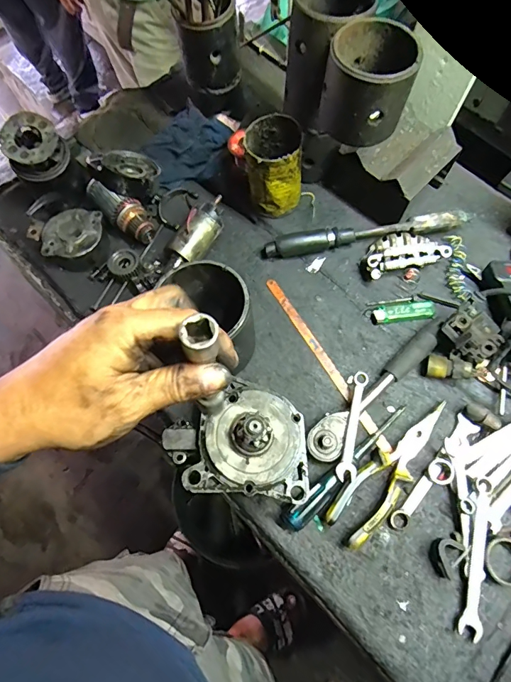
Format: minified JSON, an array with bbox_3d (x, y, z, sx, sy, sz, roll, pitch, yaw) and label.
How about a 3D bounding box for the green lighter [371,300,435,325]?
[{"bbox_3d":[0.195,-0.038,0.538,0.080,0.012,0.025,-4,69,-1],"label":"green lighter"}]

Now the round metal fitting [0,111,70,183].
[{"bbox_3d":[-0.295,-0.256,0.539,0.072,0.049,0.072,0,69,0],"label":"round metal fitting"}]

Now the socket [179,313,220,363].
[{"bbox_3d":[-0.031,-0.002,0.236,0.021,0.024,0.021,-7,69,-3],"label":"socket"}]

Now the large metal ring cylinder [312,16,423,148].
[{"bbox_3d":[0.117,-0.271,0.429,0.092,0.083,0.096,13,69,5],"label":"large metal ring cylinder"}]

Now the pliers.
[{"bbox_3d":[0.158,0.146,0.465,0.191,0.021,0.049,-41,74,-14],"label":"pliers"}]

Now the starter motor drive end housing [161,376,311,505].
[{"bbox_3d":[-0.021,0.091,0.426,0.154,0.068,0.112,6,69,2],"label":"starter motor drive end housing"}]

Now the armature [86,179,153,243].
[{"bbox_3d":[-0.189,-0.187,0.581,0.109,0.038,0.045,39,73,-5],"label":"armature"}]

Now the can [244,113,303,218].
[{"bbox_3d":[0.025,-0.235,0.561,0.078,0.112,0.077,-6,69,-2],"label":"can"}]

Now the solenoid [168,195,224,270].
[{"bbox_3d":[-0.077,-0.151,0.574,0.050,0.051,0.108,28,71,11],"label":"solenoid"}]

